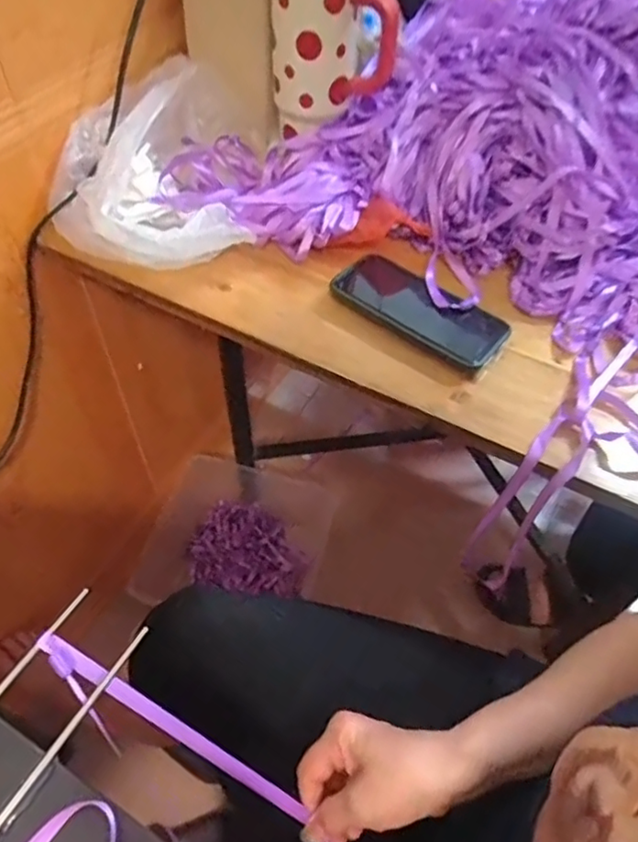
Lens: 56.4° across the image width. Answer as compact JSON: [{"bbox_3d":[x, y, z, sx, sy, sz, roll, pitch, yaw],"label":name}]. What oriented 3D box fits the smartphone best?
[{"bbox_3d":[0.092,-0.109,0.560,0.168,0.015,0.082,34,59,21],"label":"smartphone"}]

